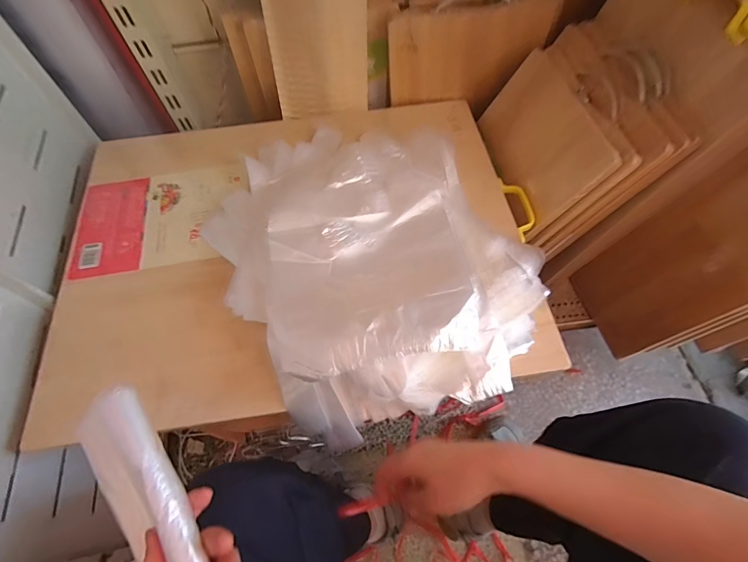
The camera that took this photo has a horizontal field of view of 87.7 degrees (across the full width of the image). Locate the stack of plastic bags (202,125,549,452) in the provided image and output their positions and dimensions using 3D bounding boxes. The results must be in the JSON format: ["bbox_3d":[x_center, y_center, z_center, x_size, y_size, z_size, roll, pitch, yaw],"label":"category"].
[{"bbox_3d":[-0.009,-0.048,0.507,0.352,0.106,0.441,-24,64,-11],"label":"stack of plastic bags"}]

